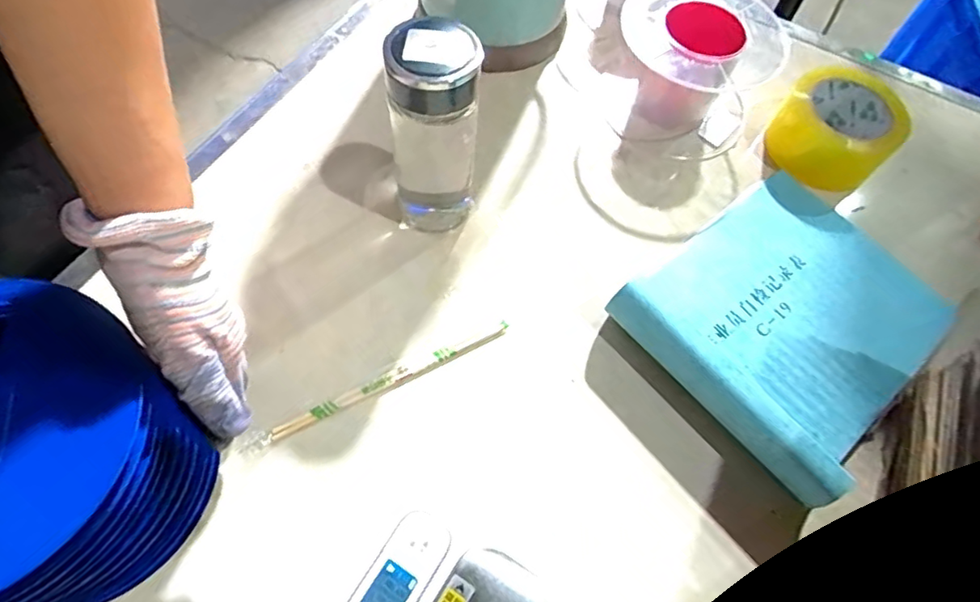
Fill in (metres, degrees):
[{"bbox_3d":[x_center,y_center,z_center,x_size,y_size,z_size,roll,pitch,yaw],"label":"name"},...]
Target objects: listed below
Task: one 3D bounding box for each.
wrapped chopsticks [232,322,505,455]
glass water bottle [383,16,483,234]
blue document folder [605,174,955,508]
[{"bbox_3d":[-0.084,0.064,0.431,0.217,0.005,0.013,-24,66,-14],"label":"wrapped chopsticks"},{"bbox_3d":[-0.043,-0.128,0.441,0.068,0.176,0.061,5,63,-1],"label":"glass water bottle"},{"bbox_3d":[0.257,0.000,0.463,0.258,0.050,0.202,-37,71,-20],"label":"blue document folder"}]

